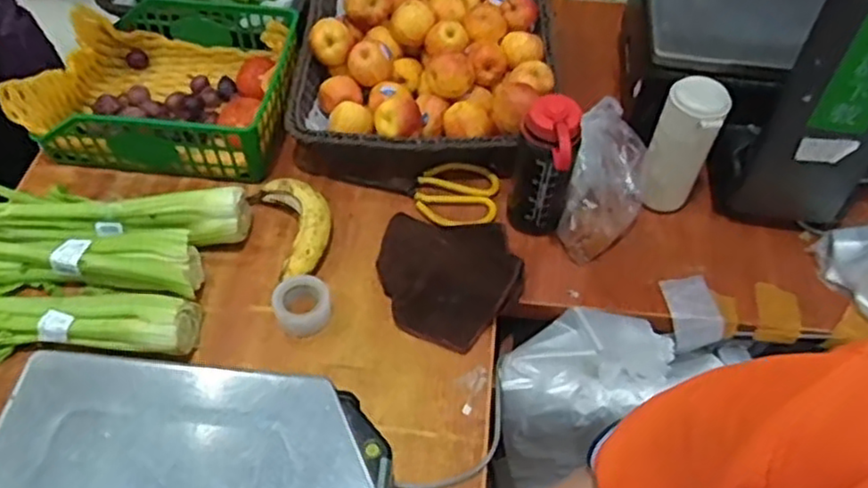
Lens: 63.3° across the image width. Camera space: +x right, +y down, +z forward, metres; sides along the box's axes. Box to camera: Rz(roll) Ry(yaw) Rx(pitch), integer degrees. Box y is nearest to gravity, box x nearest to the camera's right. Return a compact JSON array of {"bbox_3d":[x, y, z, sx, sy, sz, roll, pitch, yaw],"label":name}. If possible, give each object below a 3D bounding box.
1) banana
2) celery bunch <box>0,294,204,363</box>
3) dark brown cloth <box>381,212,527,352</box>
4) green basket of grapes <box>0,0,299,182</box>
[{"bbox_3d":[-0.156,-0.019,0.812,0.078,0.033,0.147,-18,55,-15],"label":"banana"},{"bbox_3d":[-0.401,0.089,0.709,0.315,0.052,0.080,-1,53,-2],"label":"celery bunch"},{"bbox_3d":[0.014,0.034,0.773,0.157,0.046,0.147,14,53,9],"label":"dark brown cloth"},{"bbox_3d":[-0.343,-0.210,0.915,0.310,0.093,0.251,6,53,3],"label":"green basket of grapes"}]

